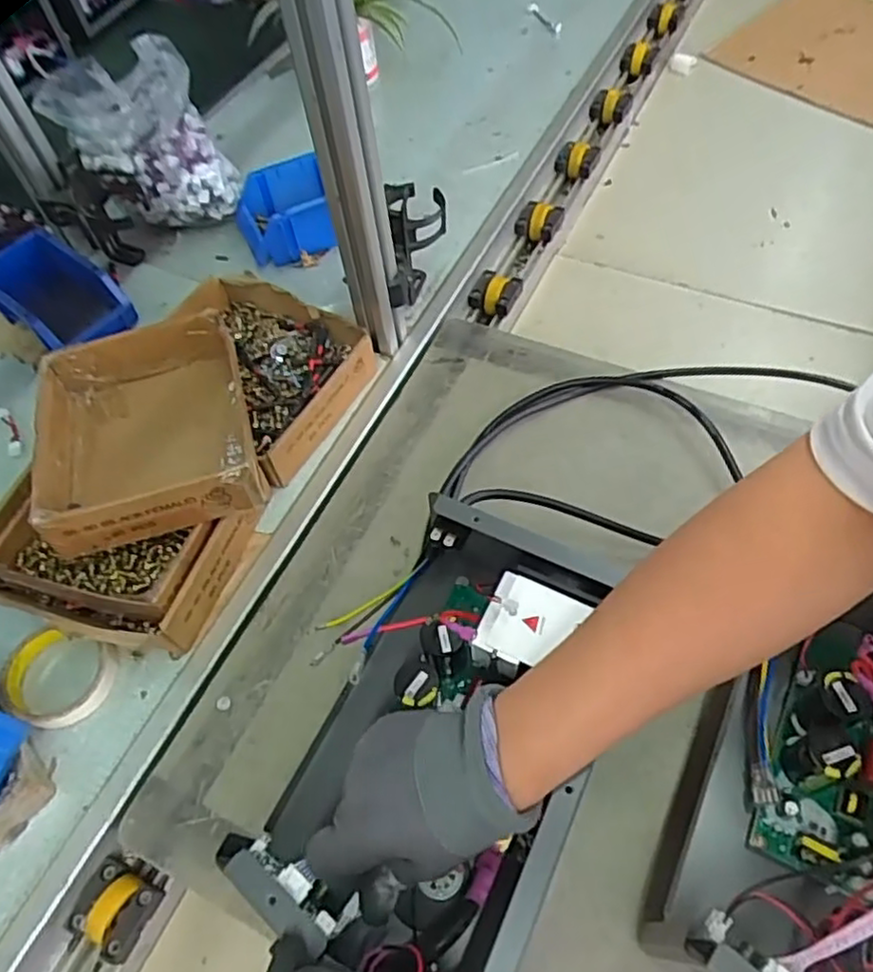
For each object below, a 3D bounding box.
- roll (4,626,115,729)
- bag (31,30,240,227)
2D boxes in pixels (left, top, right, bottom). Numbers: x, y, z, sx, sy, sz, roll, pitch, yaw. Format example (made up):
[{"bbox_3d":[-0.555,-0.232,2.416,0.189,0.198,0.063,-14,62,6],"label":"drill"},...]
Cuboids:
[{"bbox_3d":[-0.318,0.164,0.577,0.085,0.026,0.073,11,59,11],"label":"roll"},{"bbox_3d":[-0.340,-0.402,0.796,0.160,0.186,0.101,-26,59,-12],"label":"bag"}]

